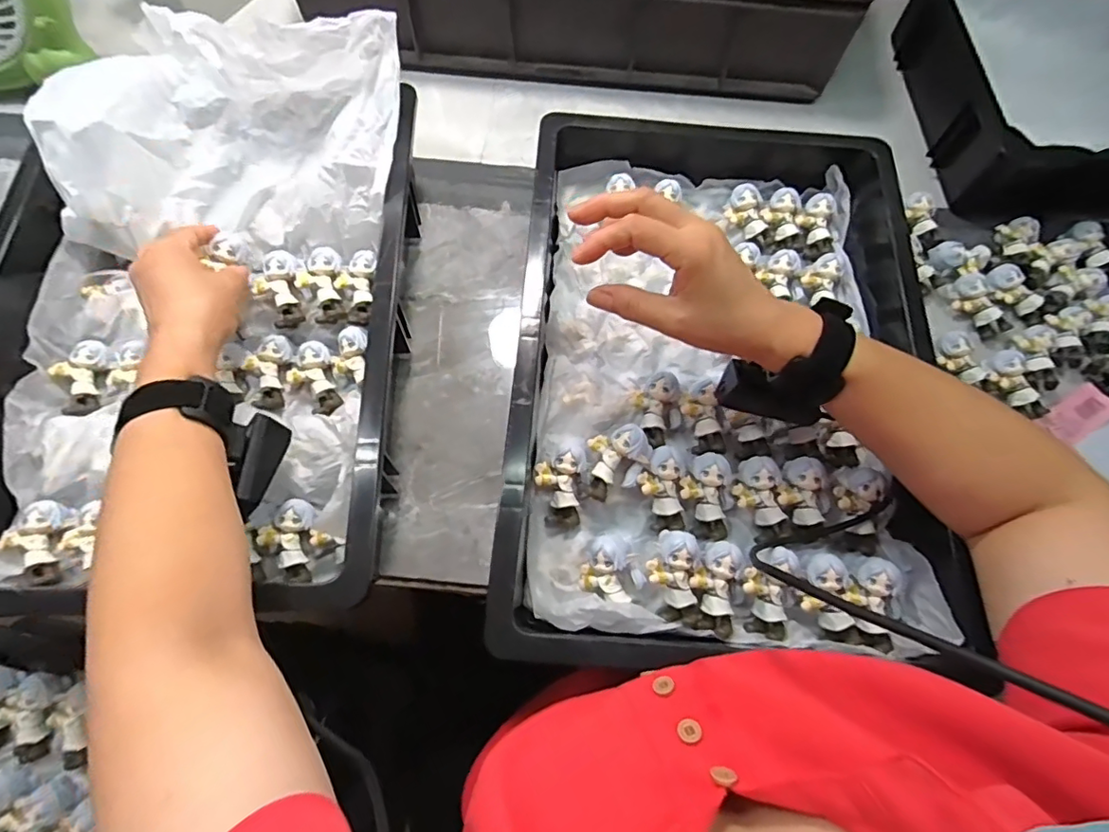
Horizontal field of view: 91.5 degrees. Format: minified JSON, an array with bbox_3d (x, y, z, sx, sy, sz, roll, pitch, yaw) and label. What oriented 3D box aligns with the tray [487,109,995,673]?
[{"bbox_3d":[0.116,-0.050,0.425,0.313,0.072,0.441,0,70,-2],"label":"tray"}]

